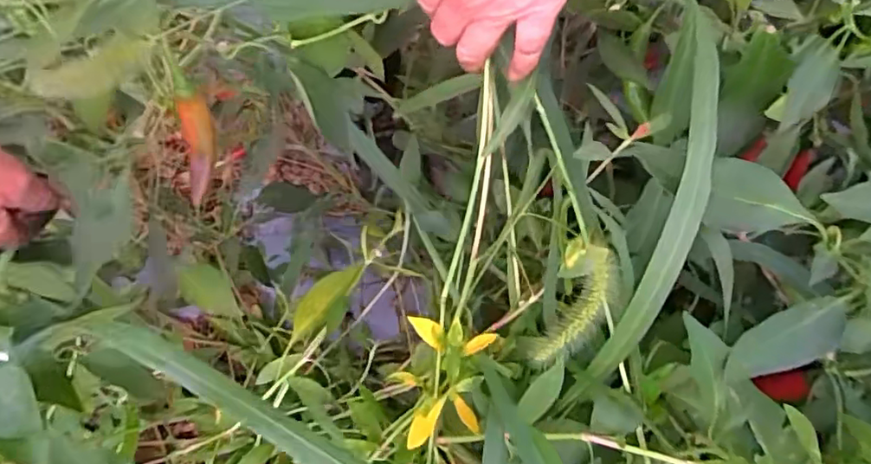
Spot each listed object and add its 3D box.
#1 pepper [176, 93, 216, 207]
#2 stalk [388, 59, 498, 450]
[{"bbox_3d":[-0.170,-0.060,0.422,0.019,0.016,0.077,8,117,4],"label":"pepper"},{"bbox_3d":[0.018,0.020,0.406,0.055,0.056,0.242,10,97,5],"label":"stalk"}]

